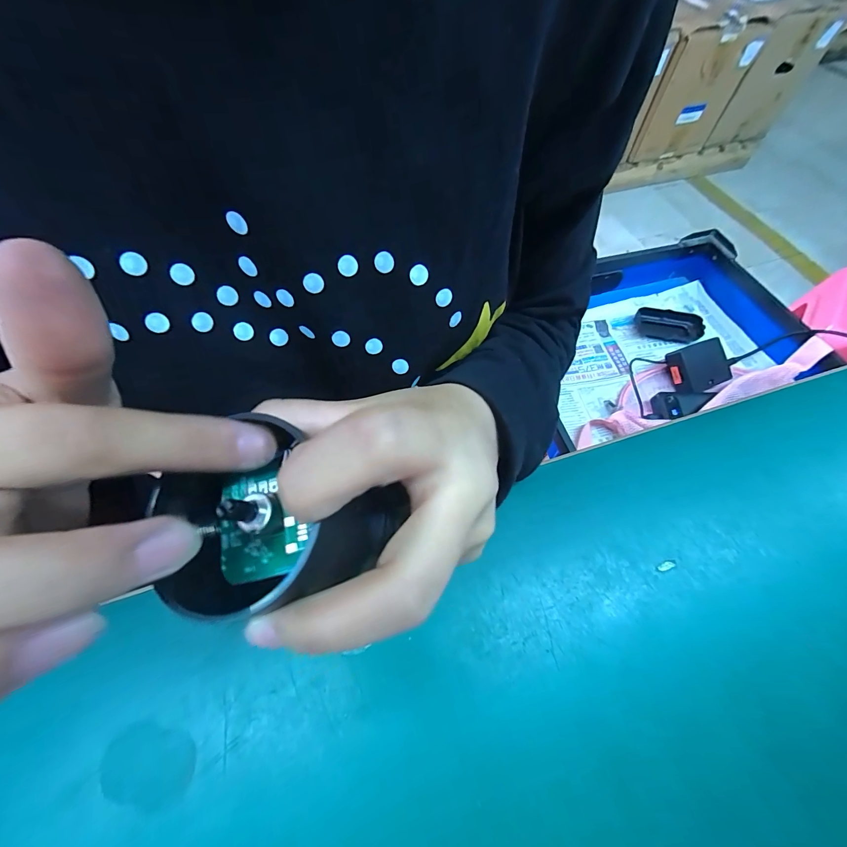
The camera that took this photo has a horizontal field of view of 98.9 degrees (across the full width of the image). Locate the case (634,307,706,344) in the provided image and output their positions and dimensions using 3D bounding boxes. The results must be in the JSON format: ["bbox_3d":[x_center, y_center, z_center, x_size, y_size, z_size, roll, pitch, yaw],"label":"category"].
[{"bbox_3d":[0.442,-0.179,0.648,0.106,0.025,0.051,4,61,2],"label":"case"}]

